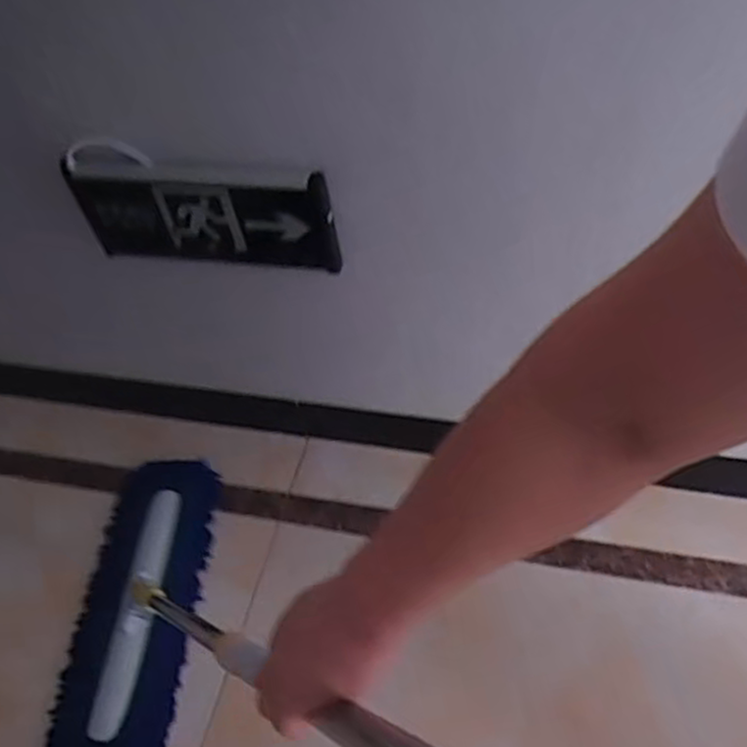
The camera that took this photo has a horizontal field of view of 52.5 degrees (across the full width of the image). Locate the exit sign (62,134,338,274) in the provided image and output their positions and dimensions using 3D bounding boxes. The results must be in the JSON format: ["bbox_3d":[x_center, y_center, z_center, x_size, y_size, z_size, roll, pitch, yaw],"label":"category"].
[{"bbox_3d":[-0.200,-0.190,0.892,0.308,0.157,0.032,3,54,10],"label":"exit sign"}]

